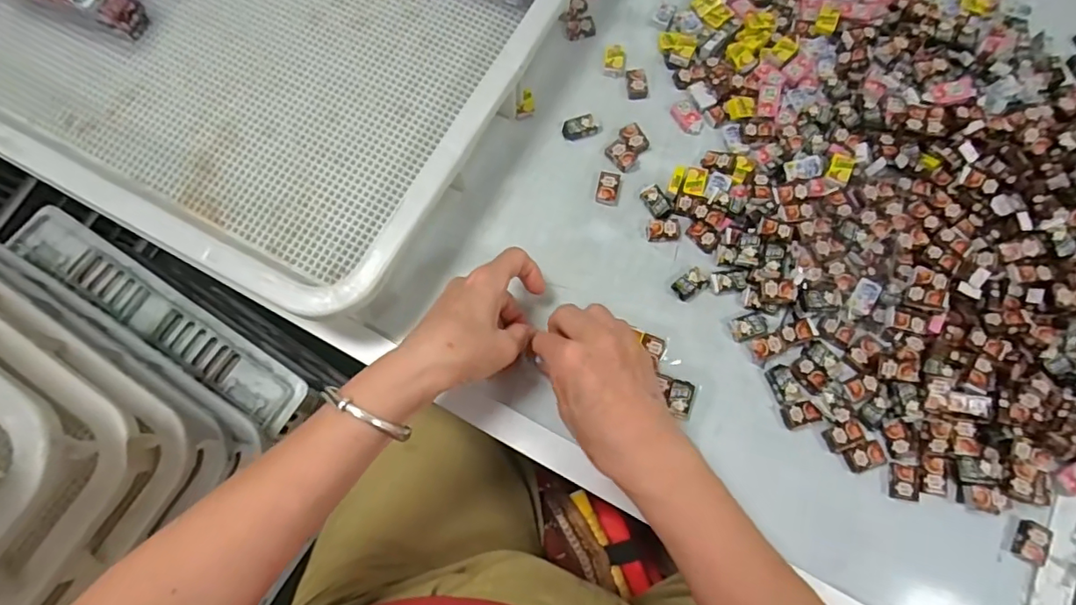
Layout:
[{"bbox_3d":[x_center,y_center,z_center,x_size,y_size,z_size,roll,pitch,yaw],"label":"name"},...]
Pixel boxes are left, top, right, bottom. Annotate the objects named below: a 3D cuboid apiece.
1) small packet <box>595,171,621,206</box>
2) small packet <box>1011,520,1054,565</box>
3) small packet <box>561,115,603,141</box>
[{"bbox_3d":[0.059,-0.096,0.458,0.017,0.008,0.029,11,75,5],"label":"small packet"},{"bbox_3d":[0.337,0.163,0.371,0.020,0.009,0.026,24,76,9],"label":"small packet"},{"bbox_3d":[0.038,-0.154,0.477,0.034,0.007,0.021,-15,74,-2],"label":"small packet"}]

